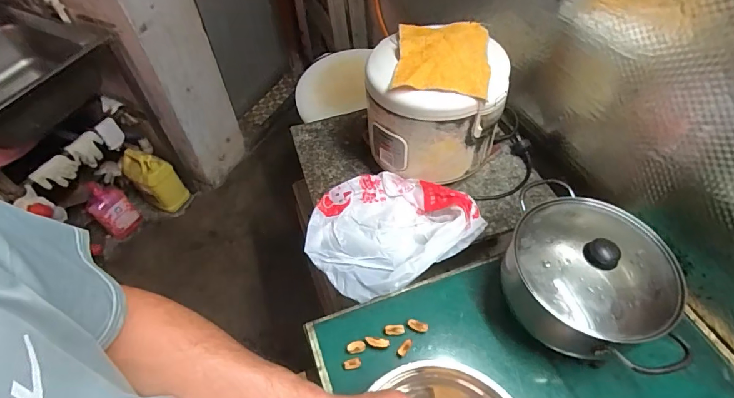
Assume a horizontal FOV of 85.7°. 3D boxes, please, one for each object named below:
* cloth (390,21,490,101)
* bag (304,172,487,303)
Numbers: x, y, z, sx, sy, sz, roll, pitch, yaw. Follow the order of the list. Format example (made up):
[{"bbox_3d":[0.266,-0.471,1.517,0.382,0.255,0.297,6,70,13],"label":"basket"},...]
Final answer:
[{"bbox_3d":[0.130,-0.254,0.683,0.154,0.031,0.176,6,53,6],"label":"cloth"},{"bbox_3d":[0.031,0.041,0.729,0.280,0.068,0.245,-33,59,-21],"label":"bag"}]

